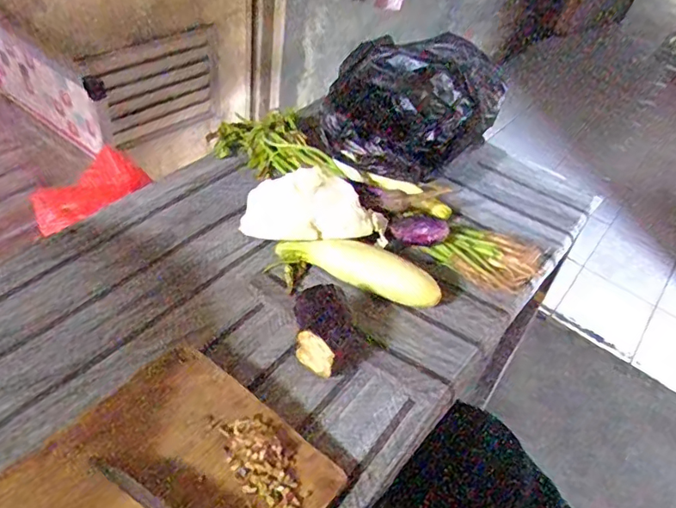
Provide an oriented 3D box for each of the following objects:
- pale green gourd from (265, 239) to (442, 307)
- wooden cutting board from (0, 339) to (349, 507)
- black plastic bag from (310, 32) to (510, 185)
[{"bbox_3d":[0.018,0.013,0.538,0.167,0.036,0.039,17,44,12],"label":"pale green gourd"},{"bbox_3d":[-0.173,0.192,0.323,0.176,0.019,0.337,35,49,28],"label":"wooden cutting board"},{"bbox_3d":[0.084,-0.177,0.683,0.255,0.124,0.149,-30,58,-34],"label":"black plastic bag"}]

